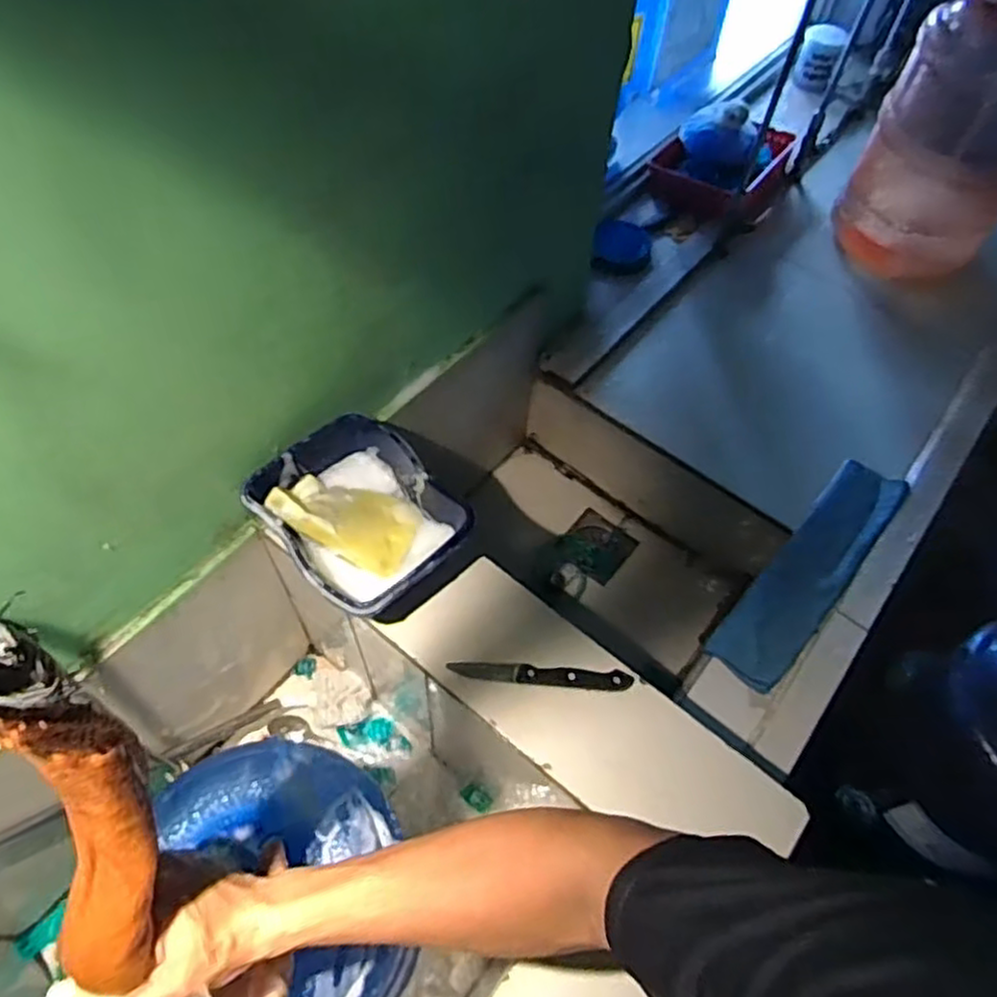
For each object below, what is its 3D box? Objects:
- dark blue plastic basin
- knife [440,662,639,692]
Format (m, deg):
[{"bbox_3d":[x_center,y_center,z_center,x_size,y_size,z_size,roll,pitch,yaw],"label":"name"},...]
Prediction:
[{"bbox_3d":[-0.140,0.018,0.732,0.165,0.076,0.210,-38,67,-24],"label":"dark blue plastic basin"},{"bbox_3d":[0.042,0.175,0.705,0.177,0.013,0.020,4,58,-1],"label":"knife"}]

